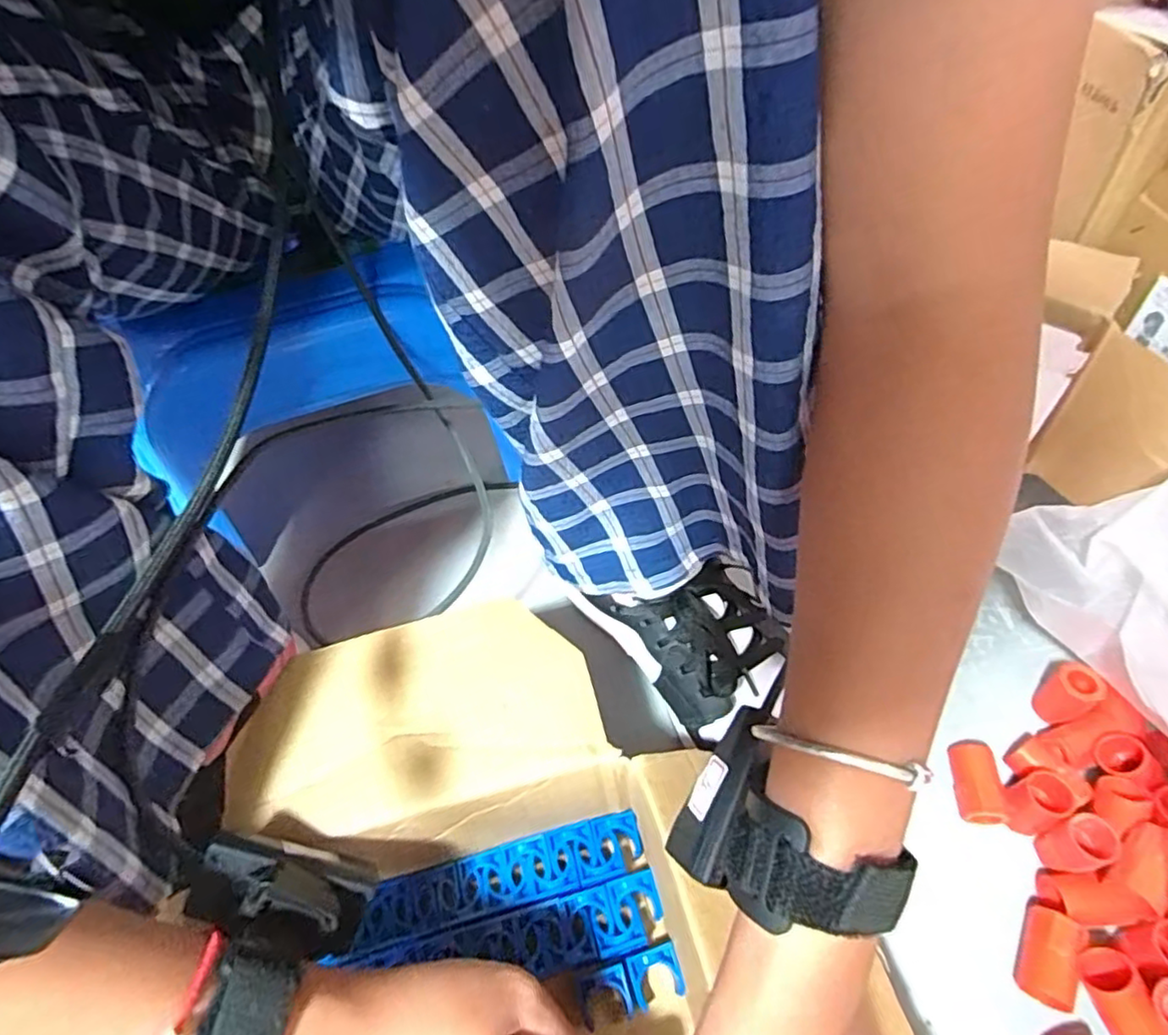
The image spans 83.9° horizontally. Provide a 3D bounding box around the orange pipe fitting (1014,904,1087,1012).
[{"bbox_3d":[0.226,0.213,0.316,0.019,0.020,0.040,22,57,20],"label":"orange pipe fitting"}]

